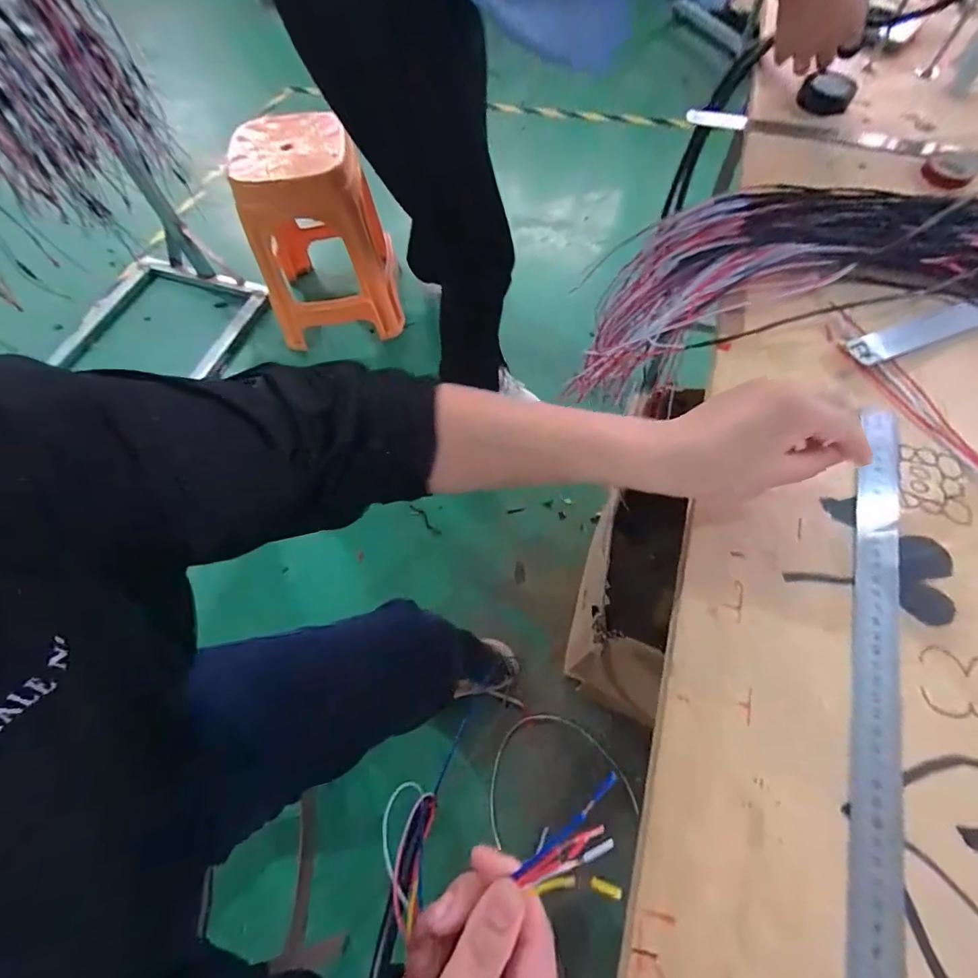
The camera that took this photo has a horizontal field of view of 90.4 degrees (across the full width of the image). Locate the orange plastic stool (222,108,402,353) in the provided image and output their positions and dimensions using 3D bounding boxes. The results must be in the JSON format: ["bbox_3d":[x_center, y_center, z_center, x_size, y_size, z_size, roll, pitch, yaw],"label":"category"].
[{"bbox_3d":[-0.442,-0.647,1.293,0.336,0.531,0.309,-8,64,-2],"label":"orange plastic stool"}]

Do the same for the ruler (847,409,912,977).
[{"bbox_3d":[0.235,0.165,0.290,0.032,0.008,0.507,16,65,13],"label":"ruler"}]

